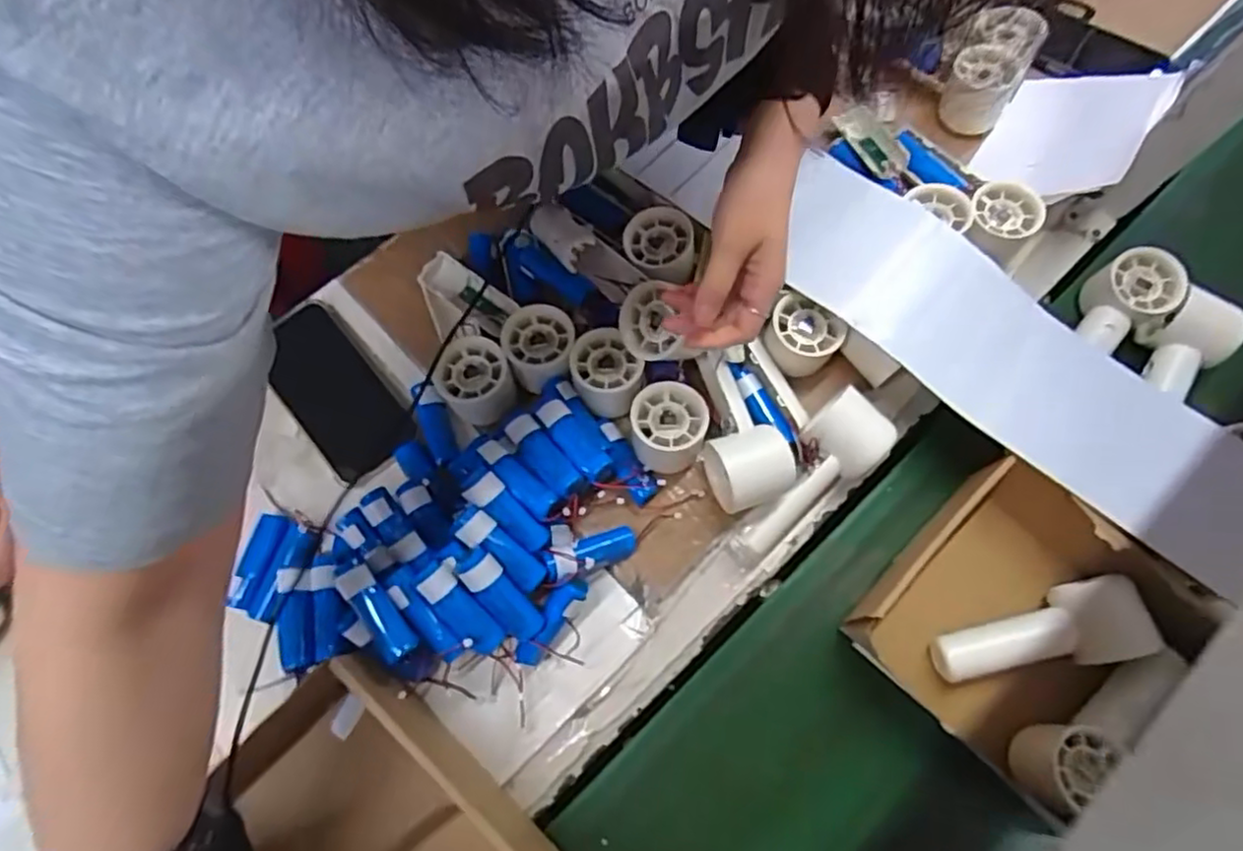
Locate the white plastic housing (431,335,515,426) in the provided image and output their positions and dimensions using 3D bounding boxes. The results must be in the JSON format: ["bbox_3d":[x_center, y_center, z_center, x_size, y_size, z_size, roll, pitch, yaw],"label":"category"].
[{"bbox_3d":[-0.117,-0.034,0.543,0.056,0.052,0.055,0,73,0],"label":"white plastic housing"}]

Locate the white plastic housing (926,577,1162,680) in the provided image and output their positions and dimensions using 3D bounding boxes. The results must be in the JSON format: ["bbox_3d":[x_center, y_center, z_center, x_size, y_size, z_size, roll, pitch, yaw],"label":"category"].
[{"bbox_3d":[0.301,0.150,0.490,0.138,0.056,0.058,-10,73,-3],"label":"white plastic housing"}]

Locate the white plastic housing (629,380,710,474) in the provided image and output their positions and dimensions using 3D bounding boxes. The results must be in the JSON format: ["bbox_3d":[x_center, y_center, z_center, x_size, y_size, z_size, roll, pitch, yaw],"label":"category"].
[{"bbox_3d":[0.036,0.002,0.527,0.056,0.053,0.057,-1,73,0],"label":"white plastic housing"}]

